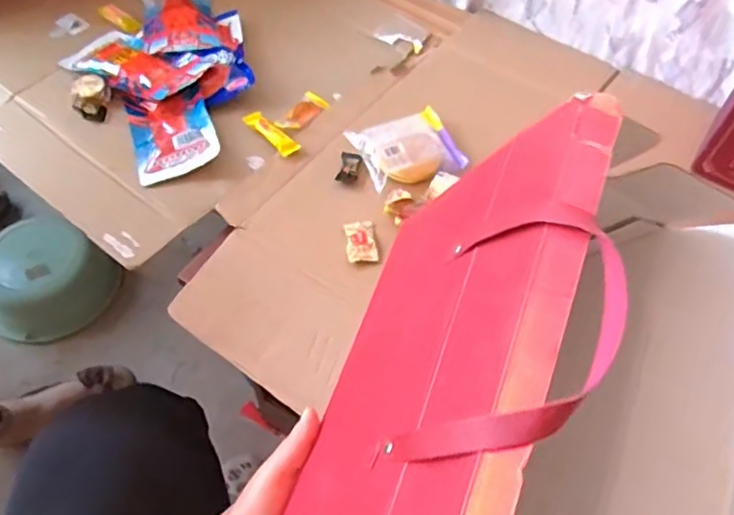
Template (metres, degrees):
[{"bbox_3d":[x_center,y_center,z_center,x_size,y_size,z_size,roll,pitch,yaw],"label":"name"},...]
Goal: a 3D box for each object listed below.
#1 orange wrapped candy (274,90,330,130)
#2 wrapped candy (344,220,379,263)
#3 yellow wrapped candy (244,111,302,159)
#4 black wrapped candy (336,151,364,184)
[{"bbox_3d":[-0.080,-0.181,0.754,0.032,0.009,0.071,31,58,18],"label":"orange wrapped candy"},{"bbox_3d":[-0.007,-0.017,0.651,0.031,0.009,0.056,-4,54,-6],"label":"wrapped candy"},{"bbox_3d":[-0.115,-0.149,0.731,0.025,0.007,0.081,-38,64,-26],"label":"yellow wrapped candy"},{"bbox_3d":[-0.020,-0.106,0.709,0.027,0.015,0.041,11,54,5],"label":"black wrapped candy"}]

